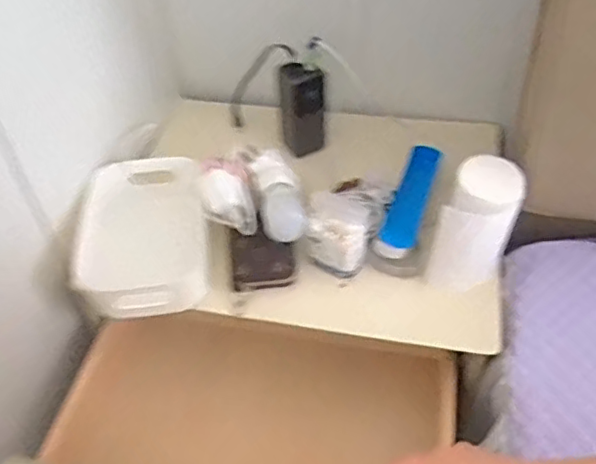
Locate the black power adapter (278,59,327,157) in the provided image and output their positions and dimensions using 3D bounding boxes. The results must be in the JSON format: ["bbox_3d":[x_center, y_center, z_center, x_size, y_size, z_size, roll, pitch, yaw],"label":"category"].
[{"bbox_3d":[0.006,-0.168,0.831,0.066,0.122,0.040,-2,46,1],"label":"black power adapter"}]

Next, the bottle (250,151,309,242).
[{"bbox_3d":[-0.024,-0.043,0.728,0.051,0.041,0.117,-11,46,-8],"label":"bottle"}]

